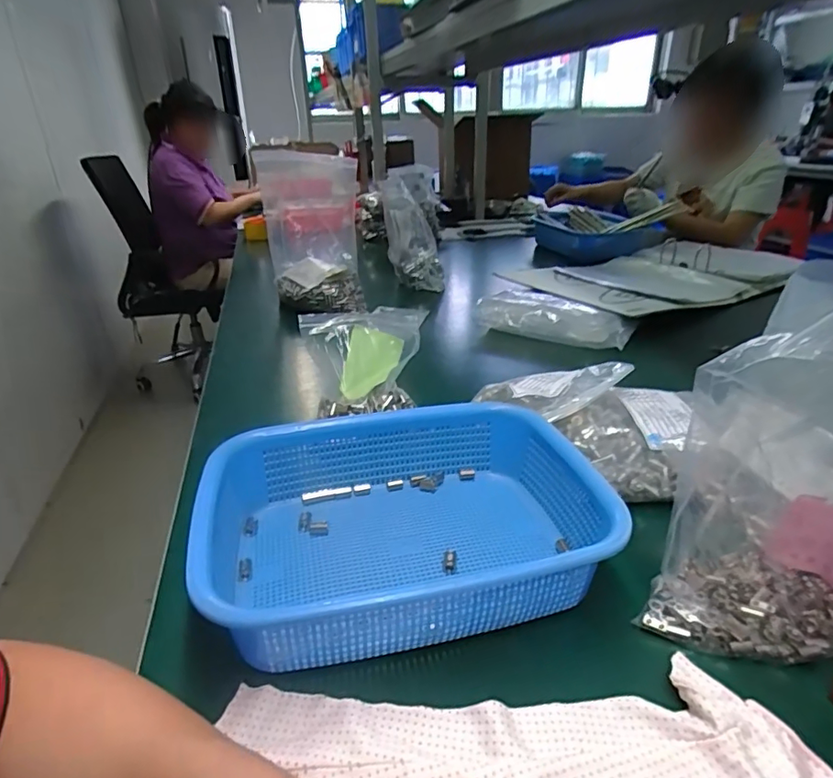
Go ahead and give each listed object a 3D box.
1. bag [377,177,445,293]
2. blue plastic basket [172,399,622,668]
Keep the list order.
[{"bbox_3d":[-0.009,-0.316,1.092,0.109,0.194,0.100,-6,28,-7],"label":"bag"},{"bbox_3d":[-0.003,0.092,0.400,0.281,0.075,0.205,-8,28,-12],"label":"blue plastic basket"}]

